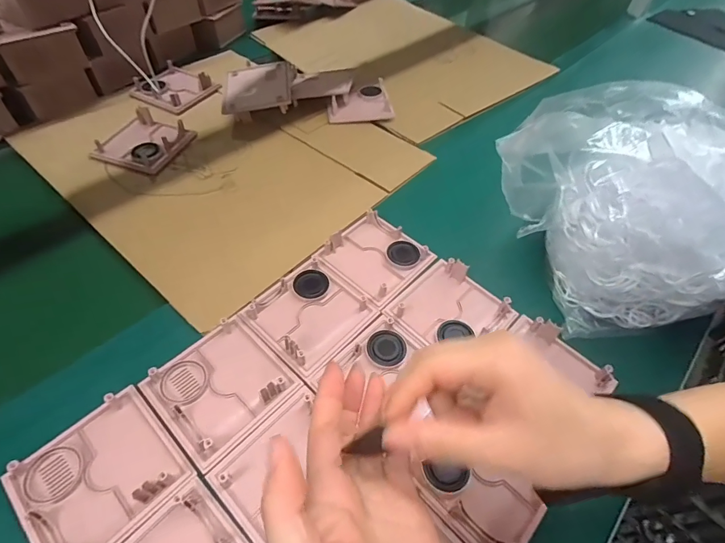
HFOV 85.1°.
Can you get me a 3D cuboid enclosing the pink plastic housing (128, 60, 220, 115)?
[{"bbox_3d":[-0.319,-0.317,0.659,0.124,0.038,0.112,27,56,17],"label":"pink plastic housing"}]

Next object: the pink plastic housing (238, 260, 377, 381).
[{"bbox_3d":[-0.053,0.038,0.409,0.098,0.026,0.108,38,59,24],"label":"pink plastic housing"}]

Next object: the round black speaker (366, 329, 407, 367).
[{"bbox_3d":[0.024,0.076,0.394,0.039,0.005,0.037,1,52,-2],"label":"round black speaker"}]

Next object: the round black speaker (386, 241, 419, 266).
[{"bbox_3d":[0.049,-0.022,0.475,0.039,0.007,0.032,19,54,12],"label":"round black speaker"}]

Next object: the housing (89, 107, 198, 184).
[{"bbox_3d":[-0.314,-0.190,0.572,0.099,0.024,0.109,18,54,11],"label":"housing"}]

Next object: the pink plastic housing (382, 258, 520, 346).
[{"bbox_3d":[0.096,0.040,0.426,0.105,0.024,0.104,-37,62,-27],"label":"pink plastic housing"}]

